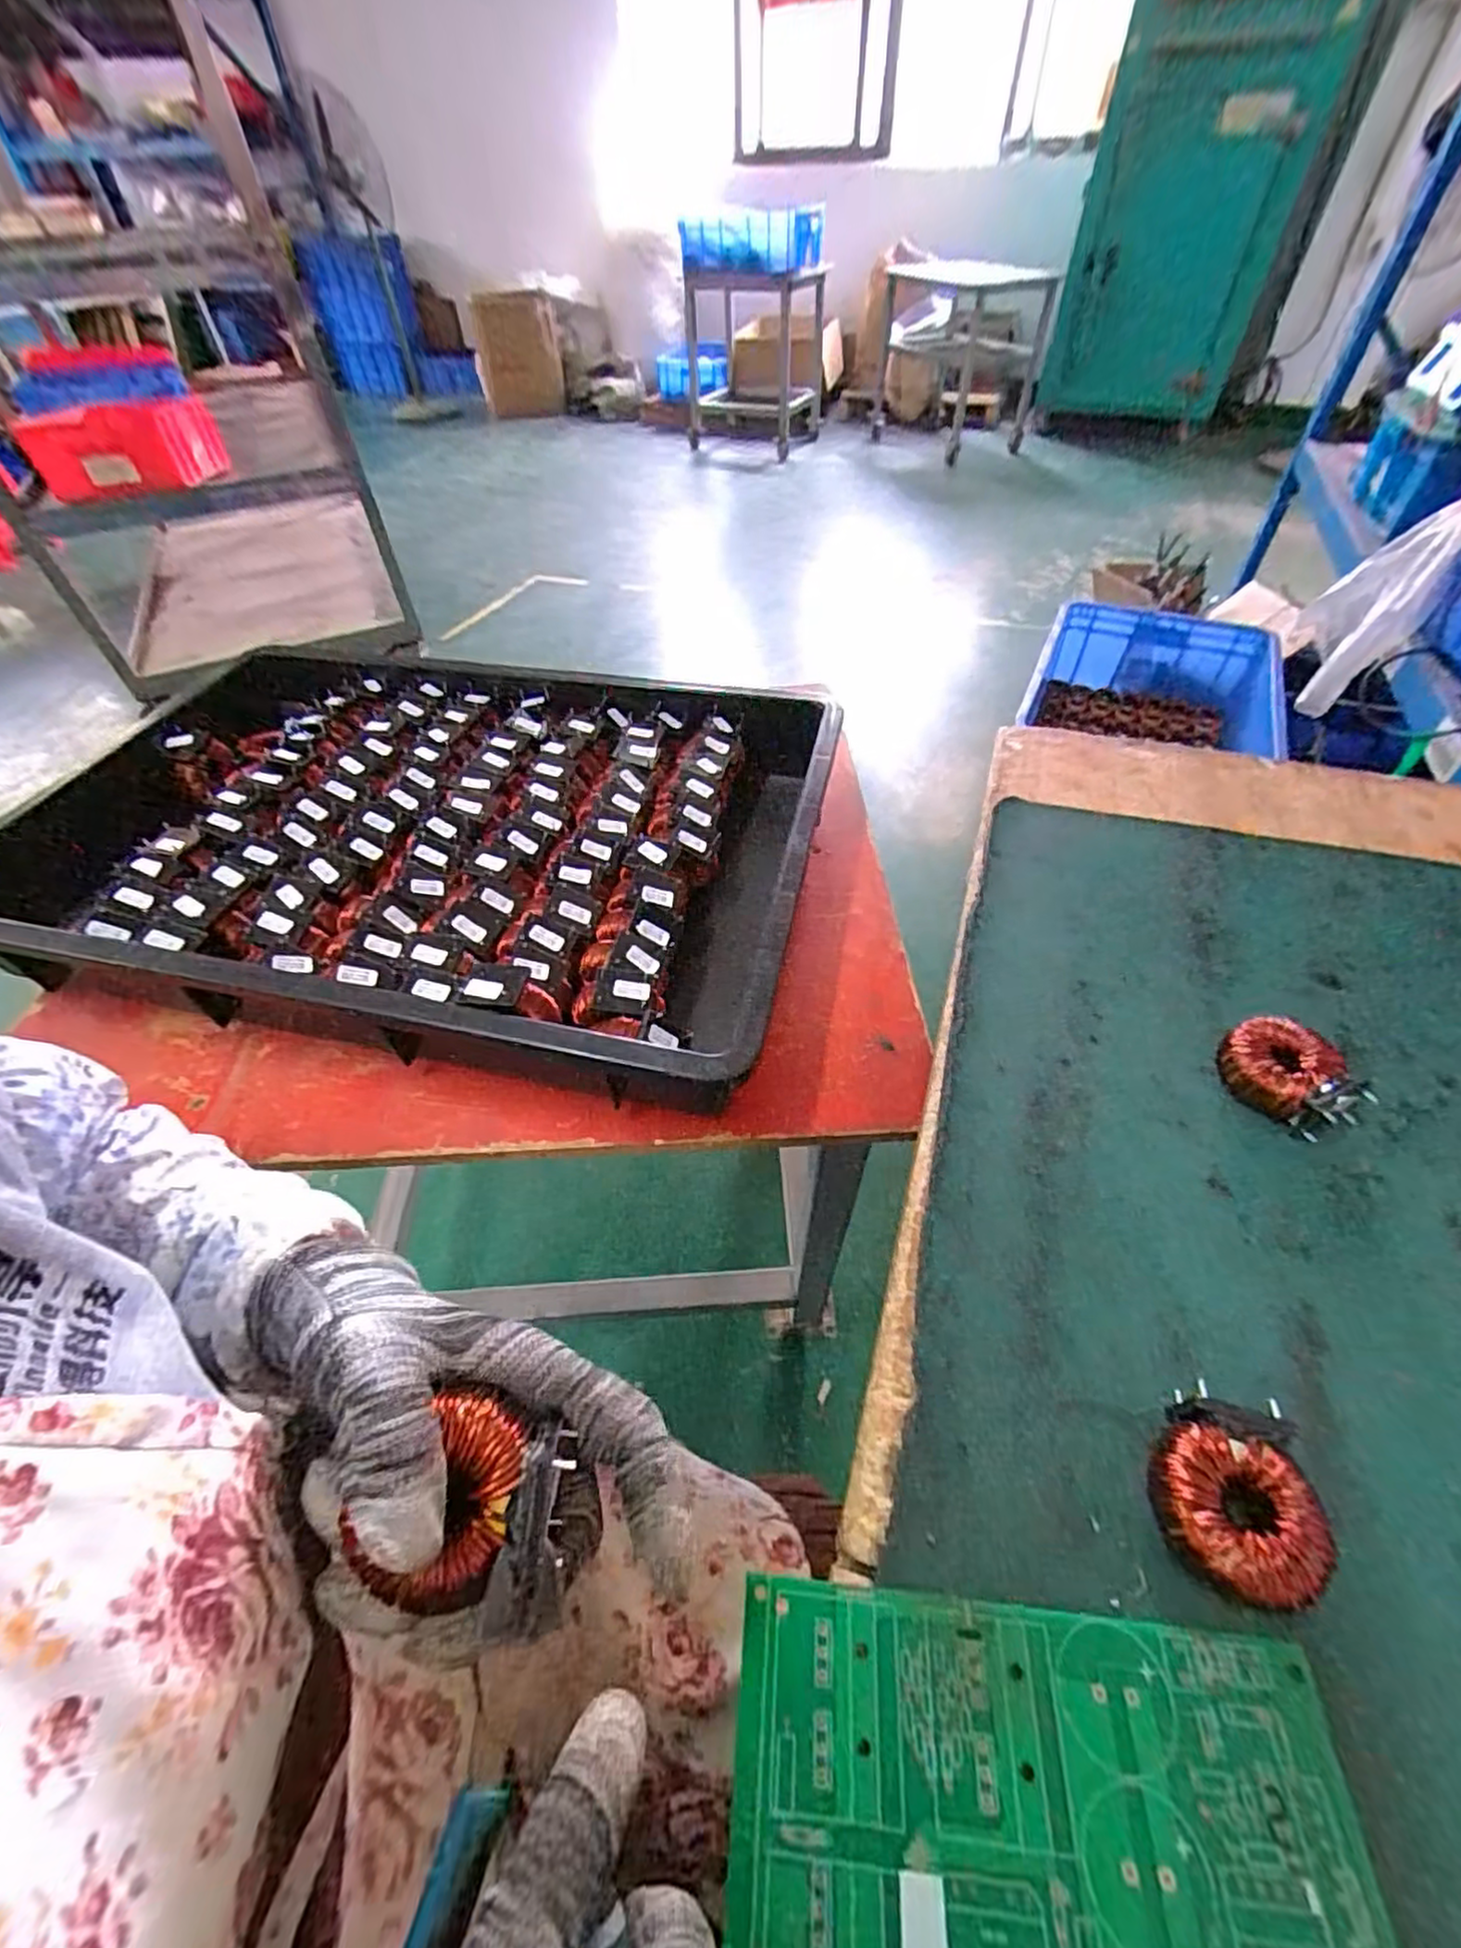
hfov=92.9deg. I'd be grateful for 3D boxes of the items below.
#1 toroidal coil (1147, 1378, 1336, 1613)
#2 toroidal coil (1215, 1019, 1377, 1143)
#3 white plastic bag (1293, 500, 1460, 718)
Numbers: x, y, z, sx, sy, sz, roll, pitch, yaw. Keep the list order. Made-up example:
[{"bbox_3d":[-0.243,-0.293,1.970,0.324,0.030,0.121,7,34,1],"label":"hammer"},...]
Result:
[{"bbox_3d":[0.179,0.186,0.249,0.052,0.028,0.056,0,51,0],"label":"toroidal coil"},{"bbox_3d":[0.288,0.052,0.358,0.050,0.029,0.060,-30,57,-22],"label":"toroidal coil"},{"bbox_3d":[1.032,-0.605,1.115,0.079,0.270,0.275,18,53,17],"label":"white plastic bag"}]

